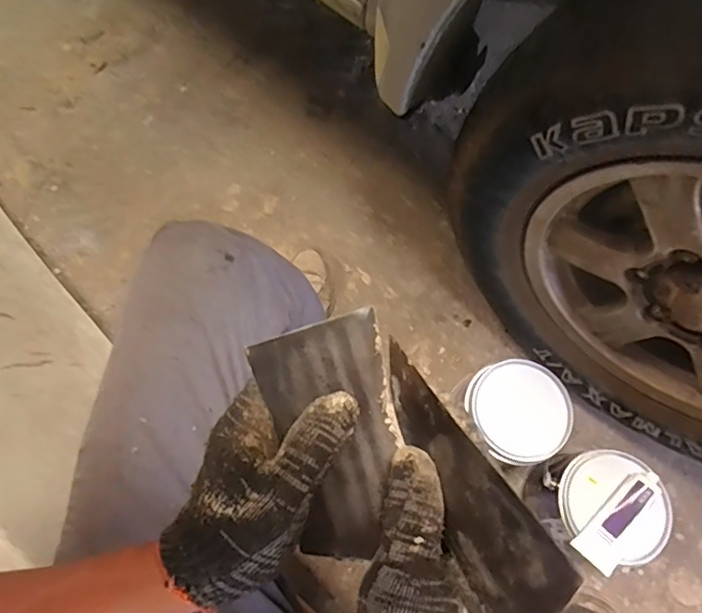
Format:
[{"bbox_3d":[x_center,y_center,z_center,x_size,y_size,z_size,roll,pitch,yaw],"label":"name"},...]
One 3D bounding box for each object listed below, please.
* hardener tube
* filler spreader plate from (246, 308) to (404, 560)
[{"bbox_3d":[0.344,0.268,0.651,0.052,0.030,0.133,40,77,11],"label":"hardener tube"},{"bbox_3d":[-0.006,0.068,0.271,0.066,0.009,0.116,-16,85,0],"label":"filler spreader plate"}]

